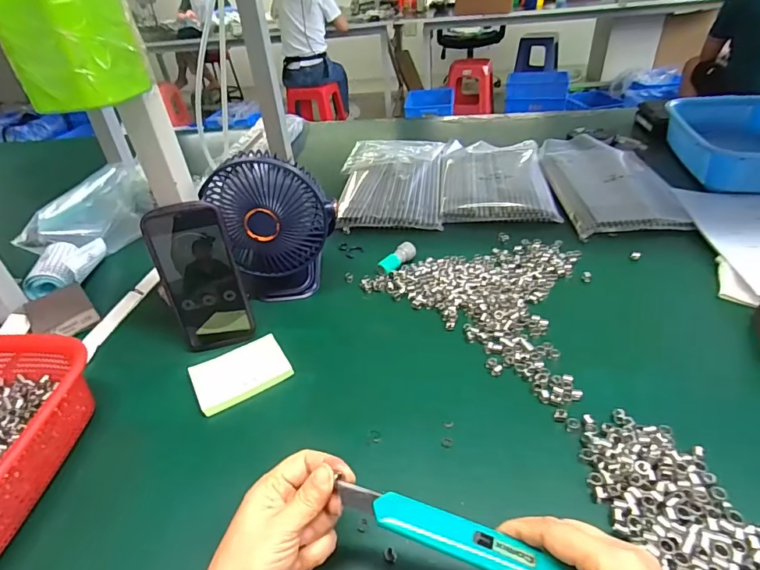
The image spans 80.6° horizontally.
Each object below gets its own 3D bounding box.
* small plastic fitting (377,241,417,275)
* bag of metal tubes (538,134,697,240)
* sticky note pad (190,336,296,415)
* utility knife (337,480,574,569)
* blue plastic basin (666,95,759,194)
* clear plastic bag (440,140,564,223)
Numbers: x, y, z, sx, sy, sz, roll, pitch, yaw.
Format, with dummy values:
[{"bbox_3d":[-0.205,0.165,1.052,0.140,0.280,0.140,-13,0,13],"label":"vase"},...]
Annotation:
[{"bbox_3d":[0.024,-0.036,0.618,0.063,0.020,0.023,-34,44,-32],"label":"small plastic fitting"},{"bbox_3d":[0.383,-0.181,0.764,0.174,0.026,0.324,-1,37,7],"label":"bag of metal tubes"},{"bbox_3d":[-0.149,0.093,0.478,0.095,0.009,0.069,-24,40,-22],"label":"sticky note pad"},{"bbox_3d":[0.045,0.148,0.268,0.139,0.010,0.023,12,40,18],"label":"utility knife"},{"bbox_3d":[0.638,-0.243,0.785,0.223,0.087,0.287,4,38,13],"label":"blue plastic basin"},{"bbox_3d":[0.209,-0.202,0.827,0.185,0.014,0.315,1,37,9],"label":"clear plastic bag"}]

